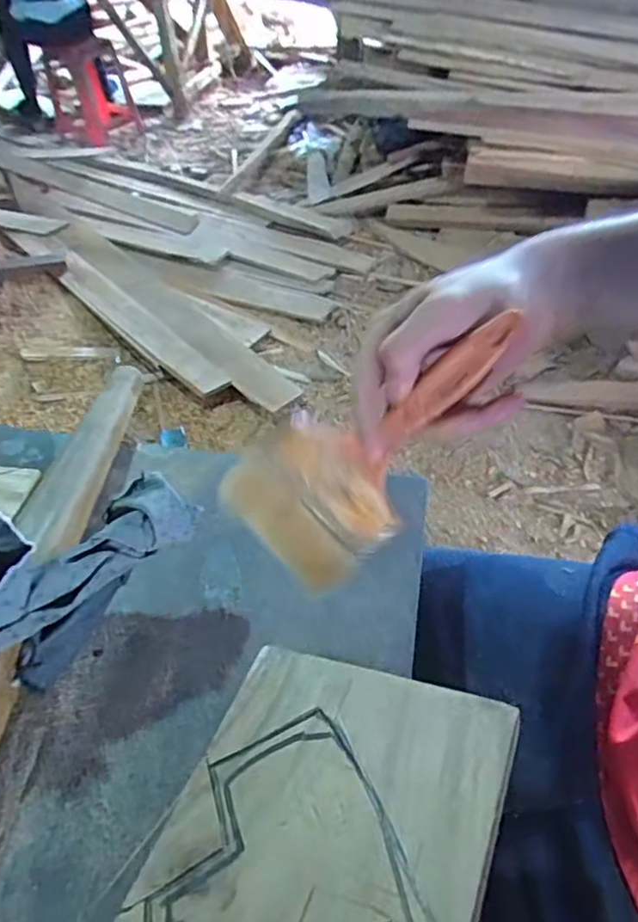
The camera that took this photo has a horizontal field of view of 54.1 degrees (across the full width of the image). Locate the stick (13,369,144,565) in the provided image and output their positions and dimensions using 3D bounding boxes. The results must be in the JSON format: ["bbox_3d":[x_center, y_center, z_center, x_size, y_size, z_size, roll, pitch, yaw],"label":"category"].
[{"bbox_3d":[-0.181,-0.005,0.480,0.045,0.033,0.216,2,45,1],"label":"stick"}]

